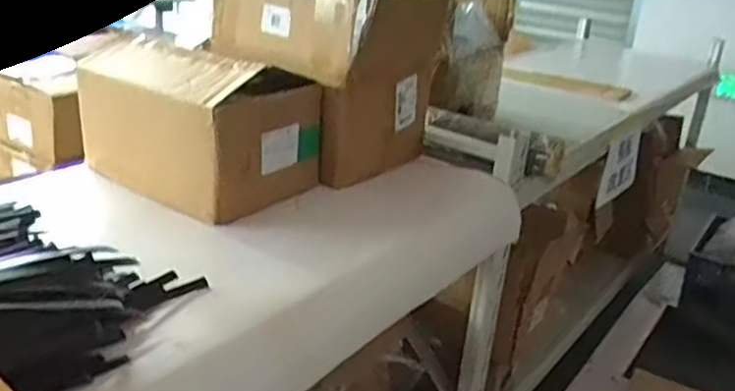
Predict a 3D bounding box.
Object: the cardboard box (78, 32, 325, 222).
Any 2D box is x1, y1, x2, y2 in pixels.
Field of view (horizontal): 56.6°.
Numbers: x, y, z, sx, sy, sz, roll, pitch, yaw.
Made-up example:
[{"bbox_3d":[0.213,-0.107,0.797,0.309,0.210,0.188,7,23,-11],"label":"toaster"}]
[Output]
[{"bbox_3d":[-0.296,-0.133,1.185,0.364,0.221,0.228,18,25,29],"label":"cardboard box"}]

